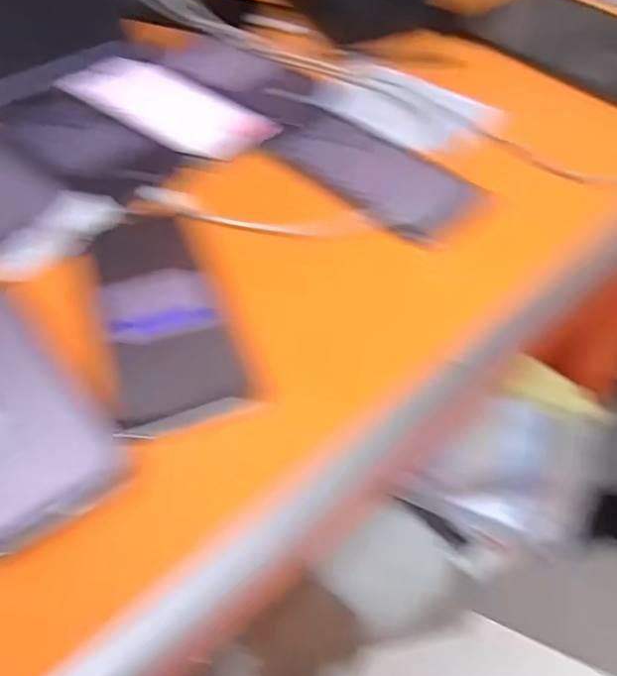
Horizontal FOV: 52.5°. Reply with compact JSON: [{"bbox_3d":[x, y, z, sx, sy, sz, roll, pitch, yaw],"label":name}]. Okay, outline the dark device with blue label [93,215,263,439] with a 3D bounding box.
[{"bbox_3d":[-0.090,-0.016,0.367,0.069,0.006,0.163,-18,52,-18],"label":"dark device with blue label"}]

